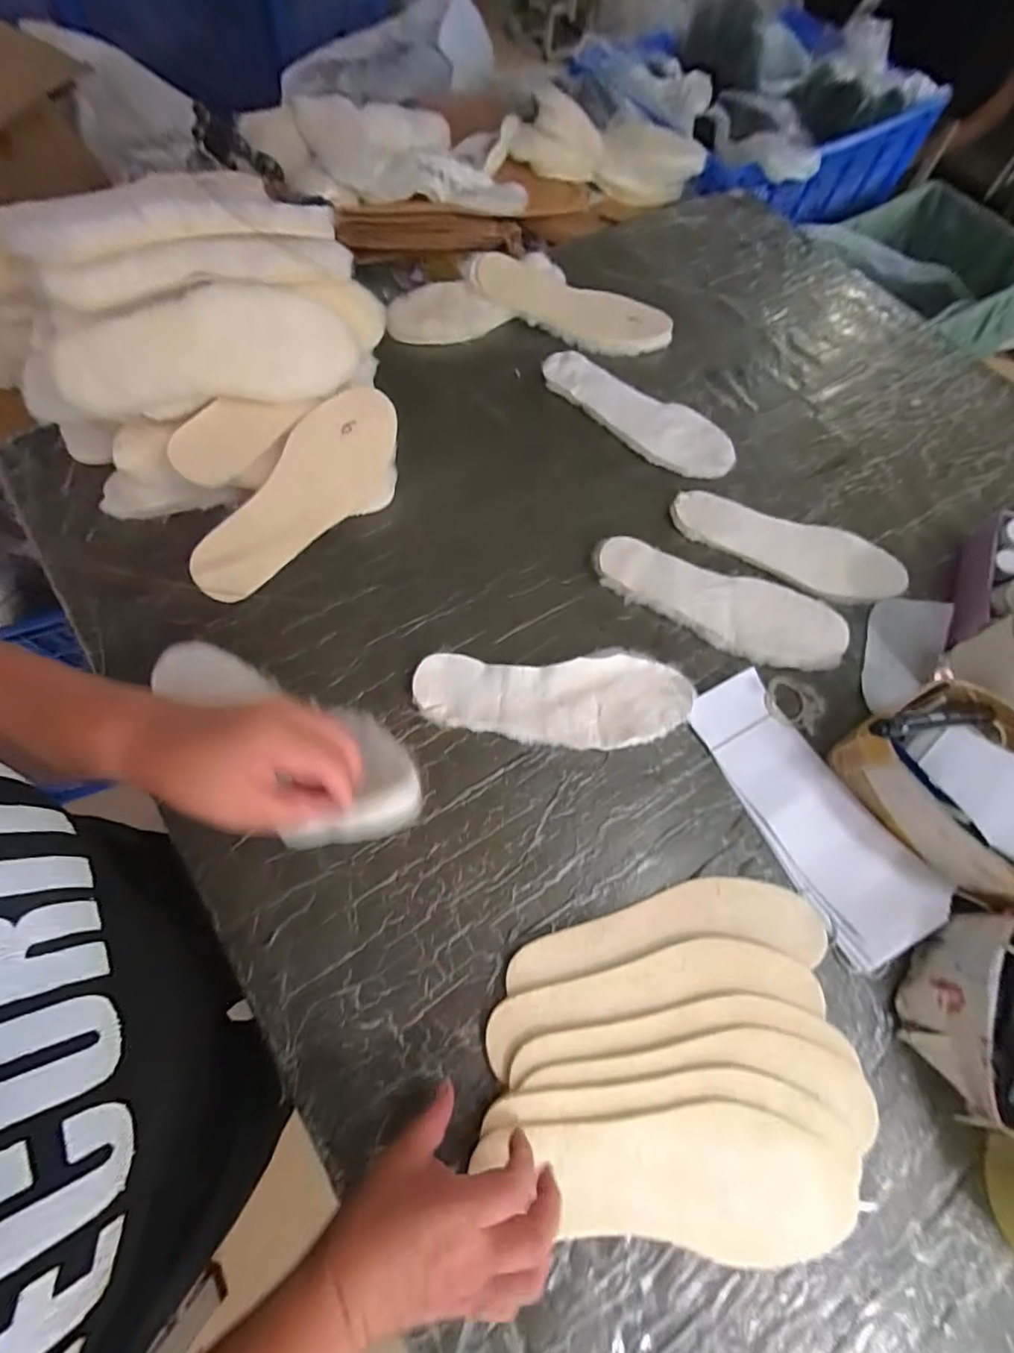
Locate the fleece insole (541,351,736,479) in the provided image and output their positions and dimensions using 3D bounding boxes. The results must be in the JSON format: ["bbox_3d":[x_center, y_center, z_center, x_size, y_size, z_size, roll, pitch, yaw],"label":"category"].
[{"bbox_3d":[0.166,-0.341,0.716,0.273,0.013,0.090,34,78,9],"label":"fleece insole"}]

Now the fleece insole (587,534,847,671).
[{"bbox_3d":[0.232,-0.082,0.601,0.277,0.012,0.101,19,66,6],"label":"fleece insole"}]

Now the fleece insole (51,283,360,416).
[{"bbox_3d":[-0.278,-0.308,0.516,0.257,0.093,0.024,-10,27,-10],"label":"fleece insole"}]

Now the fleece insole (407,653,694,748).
[{"bbox_3d":[0.047,0.019,0.541,0.267,0.016,0.095,4,65,-1],"label":"fleece insole"}]

